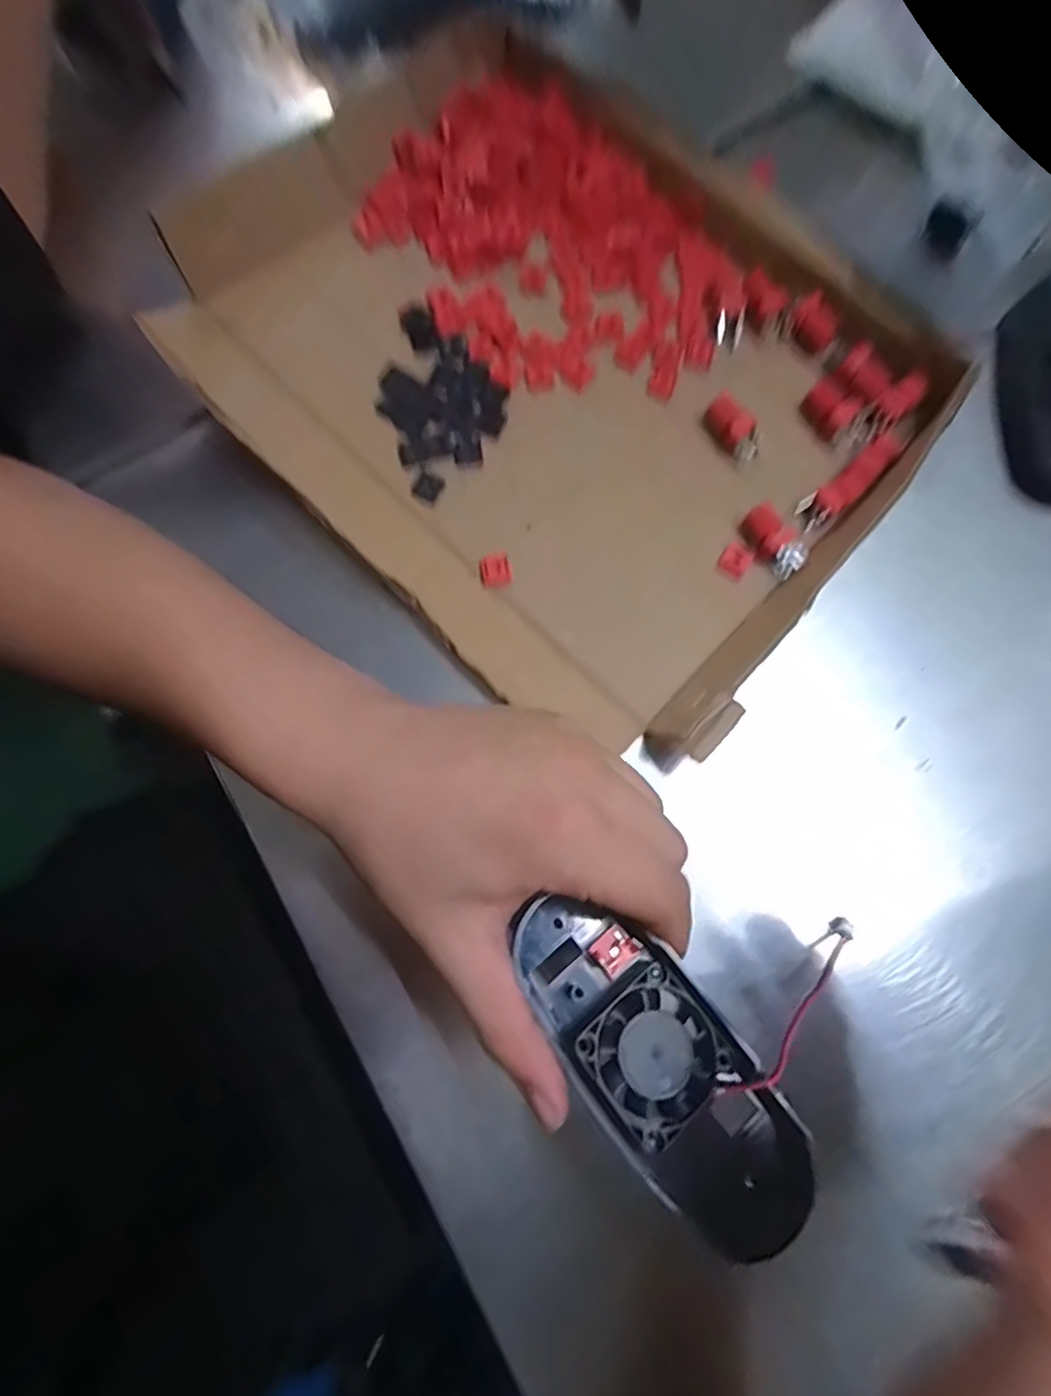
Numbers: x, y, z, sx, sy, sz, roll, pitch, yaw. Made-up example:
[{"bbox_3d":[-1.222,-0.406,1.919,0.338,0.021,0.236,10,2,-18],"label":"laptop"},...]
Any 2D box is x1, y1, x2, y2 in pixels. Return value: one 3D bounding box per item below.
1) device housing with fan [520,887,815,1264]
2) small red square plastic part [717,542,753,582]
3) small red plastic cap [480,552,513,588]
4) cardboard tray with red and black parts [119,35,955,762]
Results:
[{"bbox_3d":[0.041,0.114,0.187,0.047,0.024,0.112,-41,76,-6],"label":"device housing with fan"},{"bbox_3d":[0.100,-0.065,0.275,0.014,0.007,0.013,34,82,7],"label":"small red square plastic part"},{"bbox_3d":[-0.014,-0.060,0.273,0.014,0.010,0.012,-19,79,-2],"label":"small red plastic cap"},{"bbox_3d":[0.012,-0.164,0.285,0.325,0.043,0.262,44,83,9],"label":"cardboard tray with red and black parts"}]

